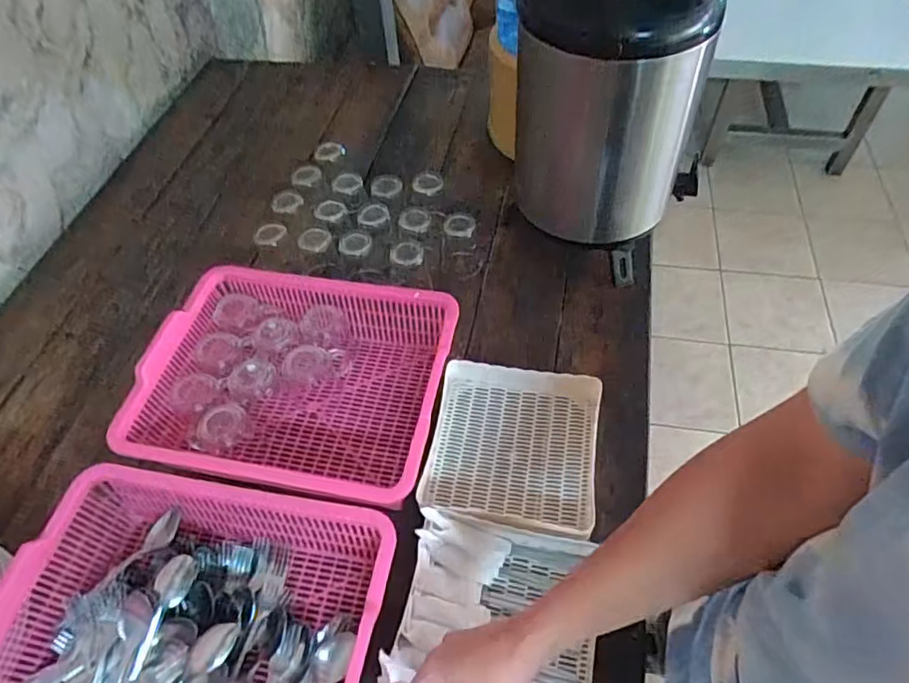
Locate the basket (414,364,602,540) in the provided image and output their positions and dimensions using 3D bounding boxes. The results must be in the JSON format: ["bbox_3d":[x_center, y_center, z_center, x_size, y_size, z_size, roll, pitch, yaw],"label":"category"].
[{"bbox_3d":[0.075,0.141,0.763,0.213,0.058,0.213,6,54,9],"label":"basket"}]

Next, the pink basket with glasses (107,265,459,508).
[{"bbox_3d":[-0.206,0.063,0.795,0.384,0.120,0.302,6,54,9],"label":"pink basket with glasses"}]

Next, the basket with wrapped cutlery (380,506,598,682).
[{"bbox_3d":[0.048,0.304,0.634,0.208,0.073,0.212,9,55,10],"label":"basket with wrapped cutlery"}]

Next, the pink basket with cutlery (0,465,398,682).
[{"bbox_3d":[-0.275,0.316,0.618,0.385,0.112,0.305,7,54,9],"label":"pink basket with cutlery"}]

